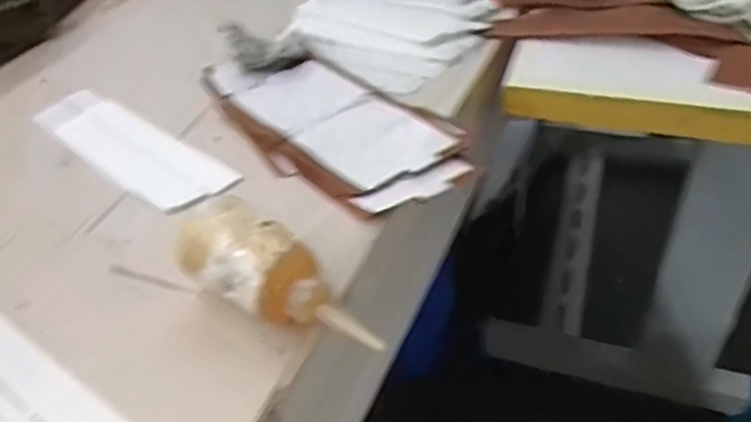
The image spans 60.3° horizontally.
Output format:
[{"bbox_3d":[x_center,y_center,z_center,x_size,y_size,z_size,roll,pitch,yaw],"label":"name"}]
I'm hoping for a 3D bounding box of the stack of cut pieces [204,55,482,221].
[{"bbox_3d":[-0.044,-0.091,0.639,0.151,0.020,0.313,-25,45,-23],"label":"stack of cut pieces"}]

